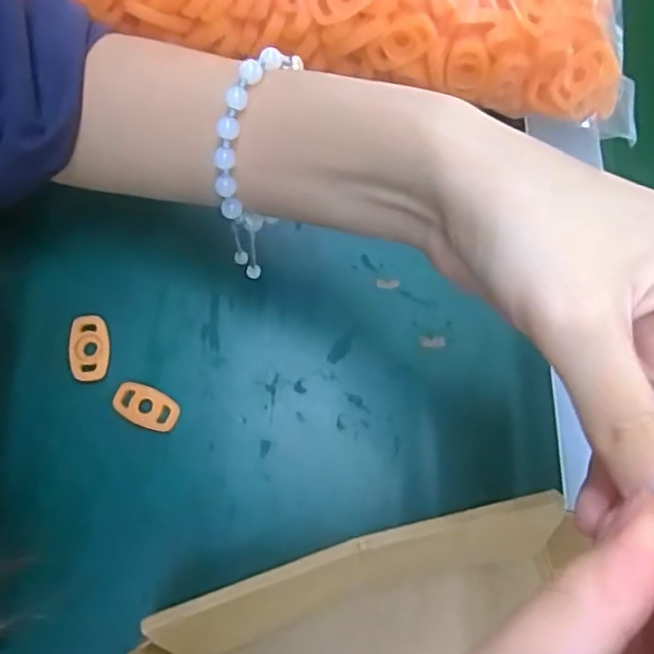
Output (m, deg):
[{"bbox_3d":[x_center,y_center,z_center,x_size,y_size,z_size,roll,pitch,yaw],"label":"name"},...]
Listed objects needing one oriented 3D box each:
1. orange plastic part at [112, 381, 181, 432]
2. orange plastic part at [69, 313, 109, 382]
[{"bbox_3d":[-0.089,0.039,0.326,0.032,0.004,0.019,19,77,4],"label":"orange plastic part"},{"bbox_3d":[-0.119,0.011,0.329,0.019,0.005,0.032,-9,77,-3],"label":"orange plastic part"}]

